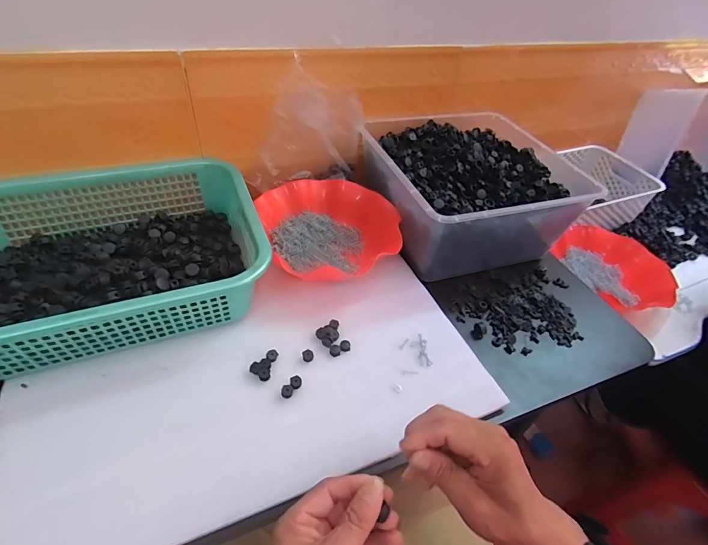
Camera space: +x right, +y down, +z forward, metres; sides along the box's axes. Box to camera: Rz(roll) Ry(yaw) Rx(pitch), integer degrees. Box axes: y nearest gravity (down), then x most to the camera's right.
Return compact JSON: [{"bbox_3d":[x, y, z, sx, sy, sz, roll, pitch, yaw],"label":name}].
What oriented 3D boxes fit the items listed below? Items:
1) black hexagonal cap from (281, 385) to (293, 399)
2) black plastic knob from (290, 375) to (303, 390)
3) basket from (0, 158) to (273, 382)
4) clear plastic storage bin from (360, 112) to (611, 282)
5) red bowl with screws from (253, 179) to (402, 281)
[{"bbox_3d":[-0.074,0.134,0.439,0.013,0.010,0.011,-5,46,-13],"label":"black hexagonal cap"},{"bbox_3d":[-0.066,0.125,0.446,0.013,0.009,0.014,4,44,-4],"label":"black plastic knob"},{"bbox_3d":[-0.317,-0.024,0.497,0.373,0.091,0.279,-13,48,-20],"label":"basket"},{"bbox_3d":[0.182,-0.142,0.666,0.292,0.132,0.288,-10,47,-17],"label":"clear plastic storage bin"},{"bbox_3d":[-0.034,-0.071,0.610,0.193,0.056,0.178,4,44,-4],"label":"red bowl with screws"}]

